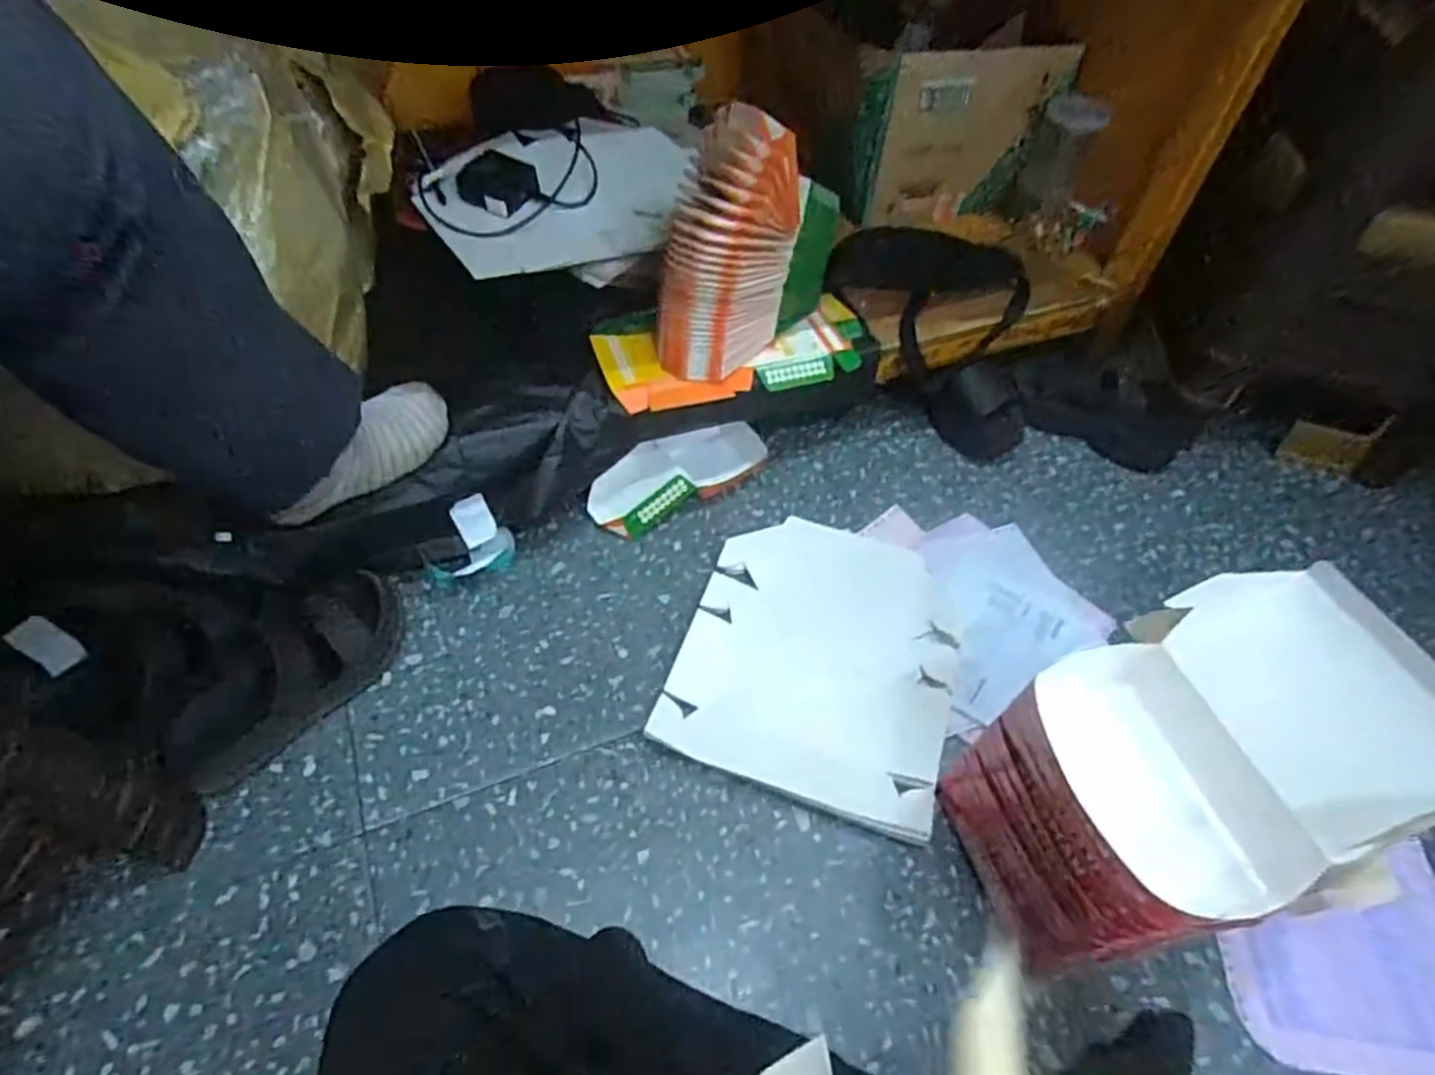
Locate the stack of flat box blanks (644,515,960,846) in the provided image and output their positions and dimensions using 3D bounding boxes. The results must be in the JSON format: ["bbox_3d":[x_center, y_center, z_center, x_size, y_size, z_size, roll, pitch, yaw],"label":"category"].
[{"bbox_3d":[0.119,0.123,0.834,0.289,0.021,0.353,16,50,9],"label":"stack of flat box blanks"}]

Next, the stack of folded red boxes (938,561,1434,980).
[{"bbox_3d":[0.345,0.188,0.576,0.228,0.285,0.215,-15,52,-17],"label":"stack of folded red boxes"}]

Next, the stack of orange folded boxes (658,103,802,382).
[{"bbox_3d":[0.010,-0.325,0.844,0.099,0.245,0.166,28,53,19],"label":"stack of orange folded boxes"}]

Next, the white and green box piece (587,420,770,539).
[{"bbox_3d":[-0.052,-0.088,0.979,0.254,0.052,0.107,-32,59,-27],"label":"white and green box piece"}]

